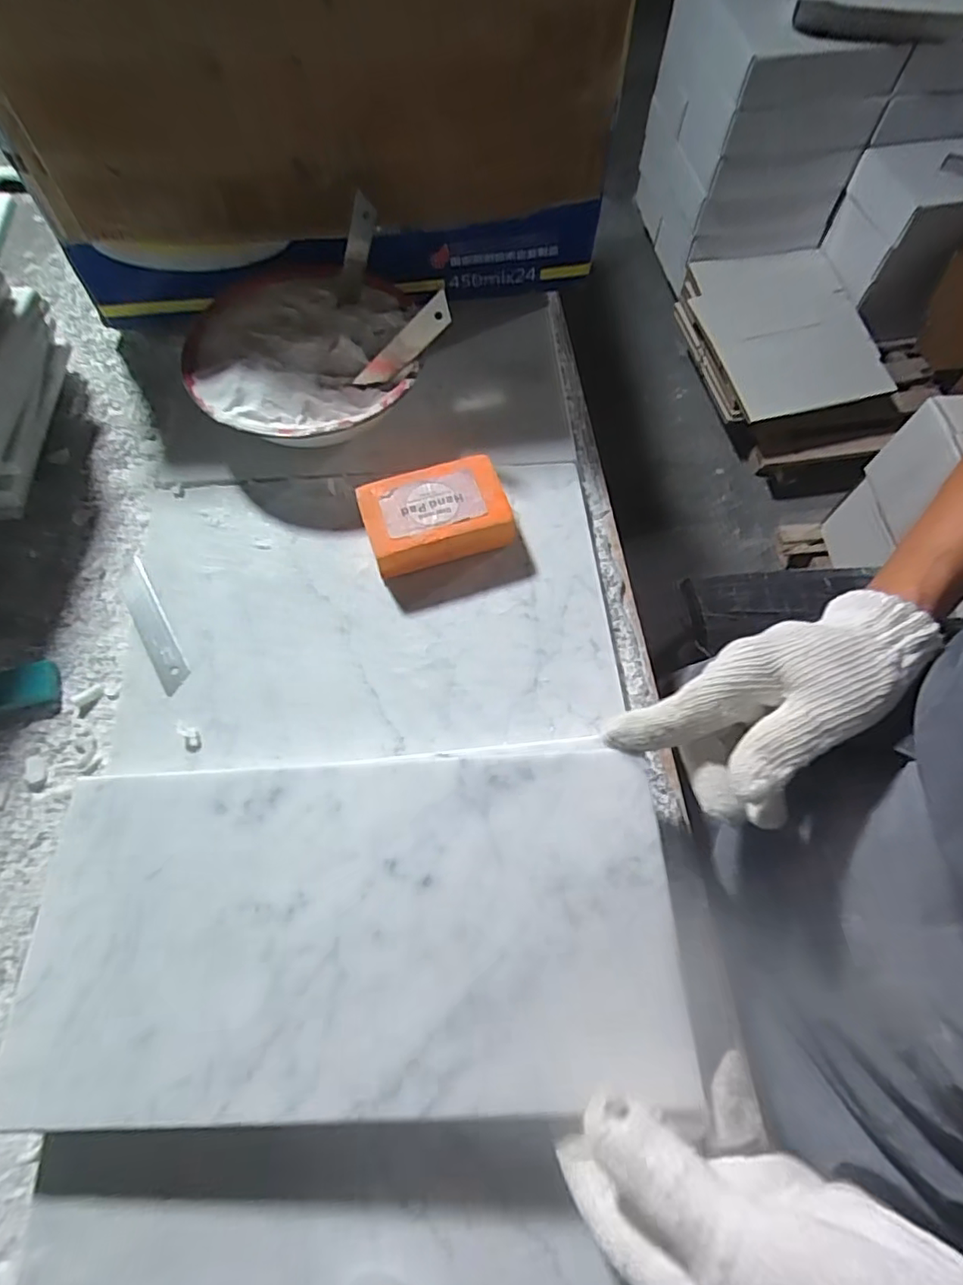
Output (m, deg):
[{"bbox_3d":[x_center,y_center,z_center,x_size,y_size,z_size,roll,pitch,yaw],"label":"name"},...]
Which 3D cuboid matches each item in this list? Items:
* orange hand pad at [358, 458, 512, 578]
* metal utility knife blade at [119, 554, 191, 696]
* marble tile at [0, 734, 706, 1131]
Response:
[{"bbox_3d":[-0.030,-0.083,0.397,0.091,0.030,0.059,-14,67,-6],"label":"orange hand pad"},{"bbox_3d":[-0.213,-0.016,0.383,0.021,0.004,0.107,-31,69,-13],"label":"metal utility knife blade"},{"bbox_3d":[-0.063,0.128,0.282,0.296,0.009,0.154,-4,62,2],"label":"marble tile"}]

